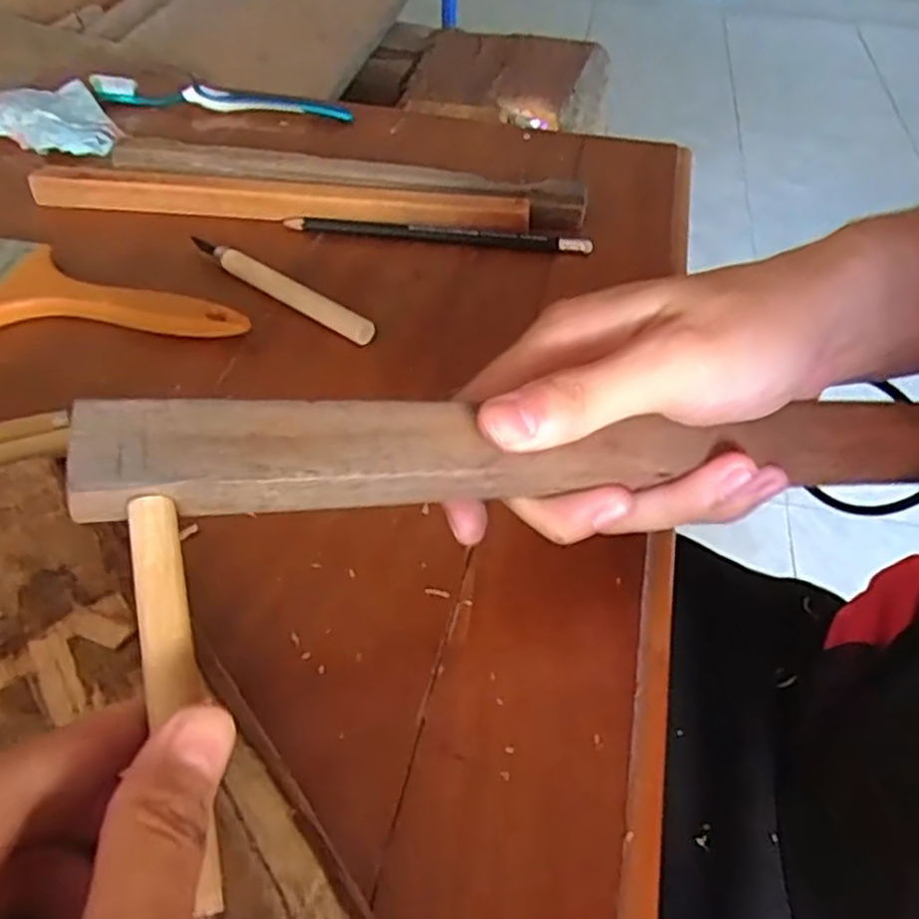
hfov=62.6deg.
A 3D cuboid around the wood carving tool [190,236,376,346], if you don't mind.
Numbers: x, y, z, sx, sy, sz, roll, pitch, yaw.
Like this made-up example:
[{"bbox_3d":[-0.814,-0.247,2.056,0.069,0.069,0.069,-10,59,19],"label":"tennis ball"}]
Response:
[{"bbox_3d":[-0.095,-0.091,0.397,0.129,0.011,0.009,31,53,24],"label":"wood carving tool"}]

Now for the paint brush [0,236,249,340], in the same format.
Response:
[{"bbox_3d":[-0.203,-0.081,0.384,0.195,0.017,0.065,11,47,8],"label":"paint brush"}]

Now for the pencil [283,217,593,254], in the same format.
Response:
[{"bbox_3d":[-0.013,-0.131,0.437,0.175,0.010,0.011,6,47,3],"label":"pencil"}]

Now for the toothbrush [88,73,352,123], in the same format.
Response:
[{"bbox_3d":[-0.178,-0.269,0.563,0.201,0.019,0.017,9,47,6],"label":"toothbrush"}]

